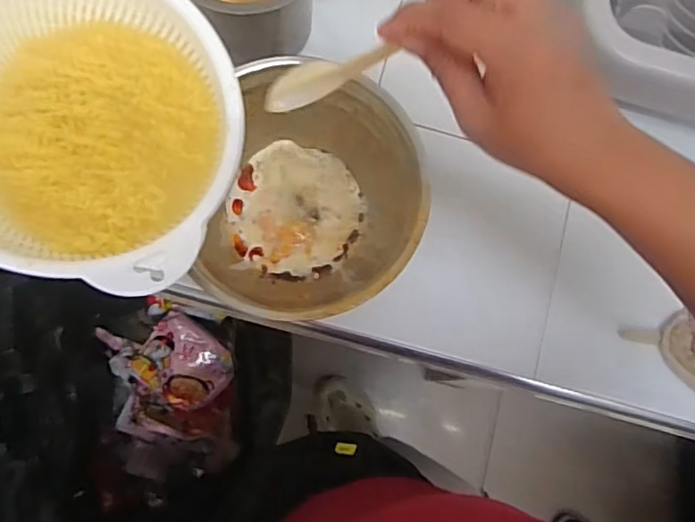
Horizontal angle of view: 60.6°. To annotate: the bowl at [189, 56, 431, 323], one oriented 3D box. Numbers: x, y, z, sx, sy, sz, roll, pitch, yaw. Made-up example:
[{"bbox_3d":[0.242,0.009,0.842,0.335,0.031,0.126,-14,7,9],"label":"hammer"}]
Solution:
[{"bbox_3d":[-0.024,-0.042,0.473,0.155,0.095,0.187,21,81,-1],"label":"bowl"}]

